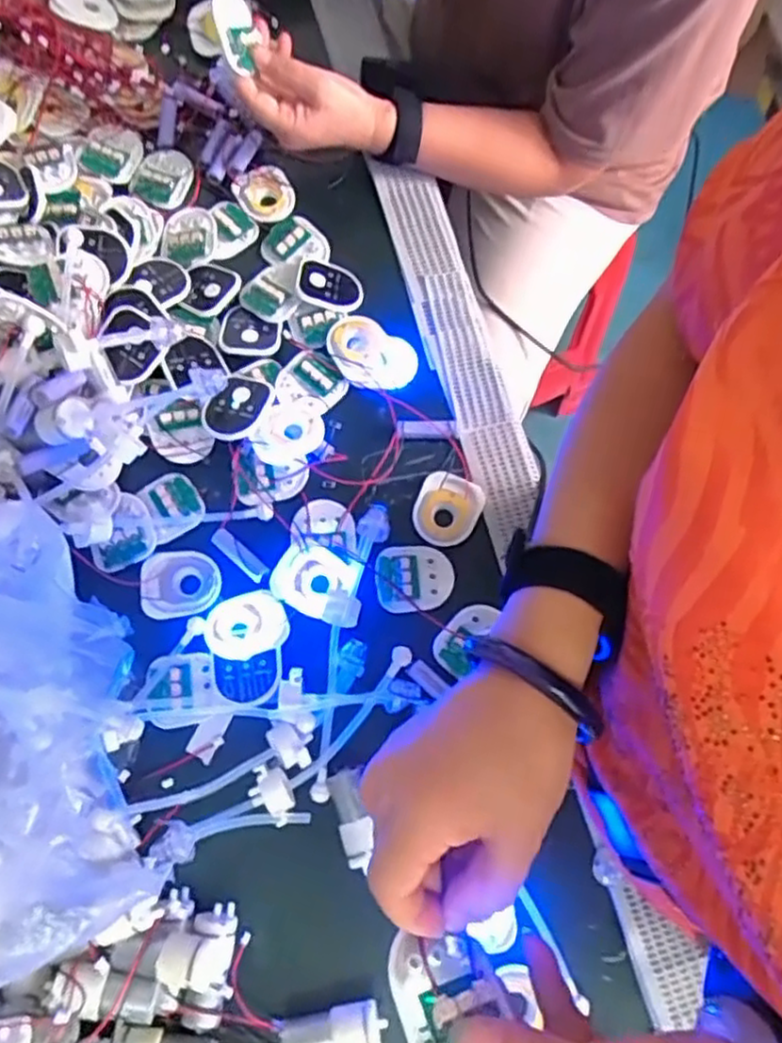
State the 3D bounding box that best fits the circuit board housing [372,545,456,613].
[{"bbox_3d":[0.017,0.042,0.541,0.061,0.007,0.049,-8,73,-3],"label":"circuit board housing"}]

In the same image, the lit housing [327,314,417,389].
[{"bbox_3d":[-0.018,-0.140,0.592,0.077,0.016,0.054,24,74,6],"label":"lit housing"}]

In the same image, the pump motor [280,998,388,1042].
[{"bbox_3d":[-0.036,0.319,0.447,0.065,0.022,0.027,-12,73,-4],"label":"pump motor"}]

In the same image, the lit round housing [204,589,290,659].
[{"bbox_3d":[-0.106,0.074,0.522,0.059,0.014,0.048,-15,74,-5],"label":"lit round housing"}]

